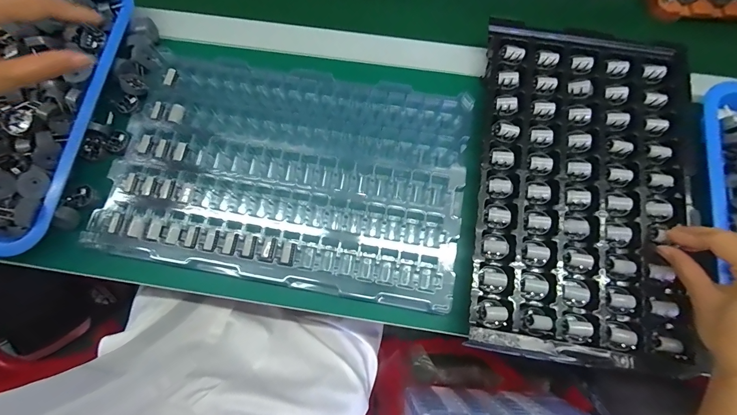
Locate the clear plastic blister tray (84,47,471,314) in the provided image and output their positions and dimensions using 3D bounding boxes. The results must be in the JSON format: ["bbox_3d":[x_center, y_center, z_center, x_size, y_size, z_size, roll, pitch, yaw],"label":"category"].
[{"bbox_3d":[-0.076,-0.051,0.347,0.355,0.020,0.248,11,76,3],"label":"clear plastic blister tray"}]

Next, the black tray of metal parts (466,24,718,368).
[{"bbox_3d":[0.221,-0.029,0.330,0.209,0.021,0.344,8,75,3],"label":"black tray of metal parts"}]

